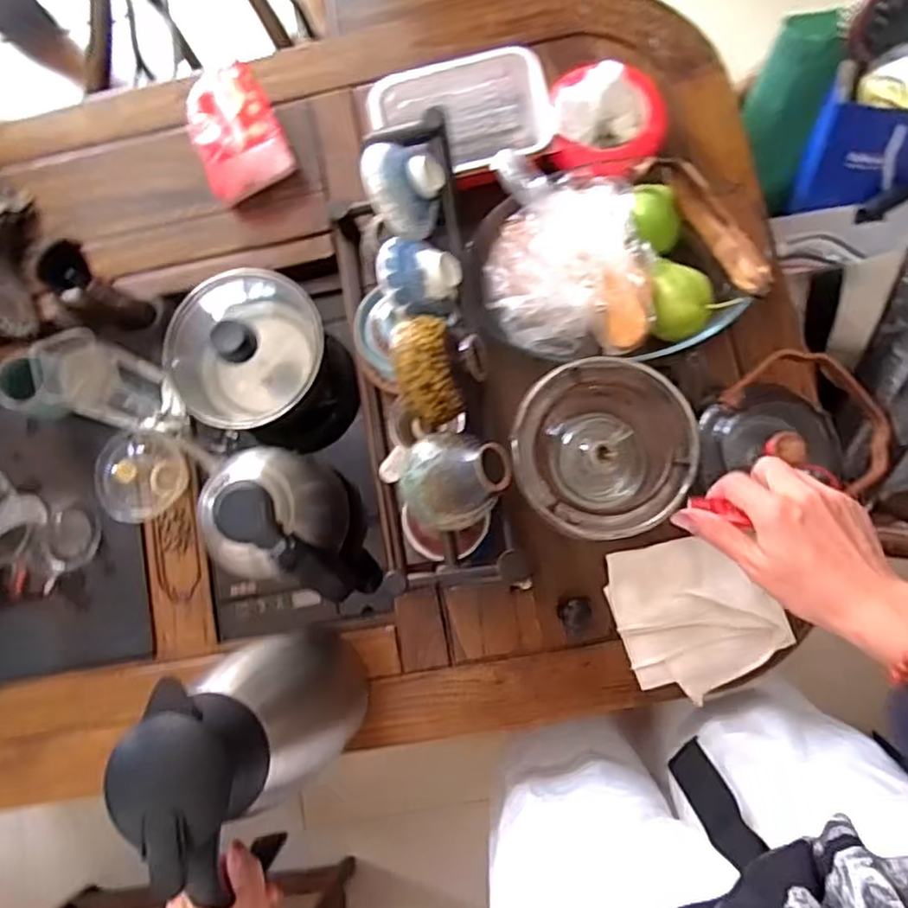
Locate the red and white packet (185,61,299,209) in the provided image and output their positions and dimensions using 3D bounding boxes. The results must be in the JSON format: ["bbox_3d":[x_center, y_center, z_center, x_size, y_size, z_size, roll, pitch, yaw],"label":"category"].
[{"bbox_3d":[-0.244,-0.356,0.742,0.099,0.063,0.127,-27,80,2],"label":"red and white packet"}]

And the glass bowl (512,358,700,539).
[{"bbox_3d":[0.132,-0.001,0.634,0.147,0.121,0.142,-1,82,6],"label":"glass bowl"}]

